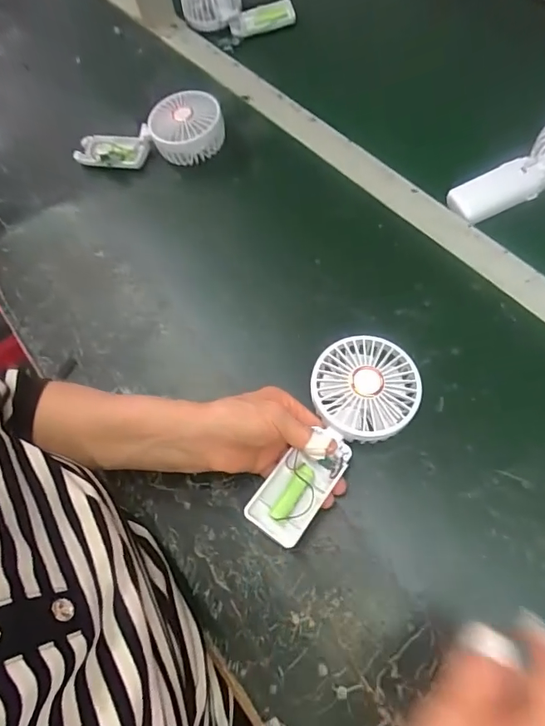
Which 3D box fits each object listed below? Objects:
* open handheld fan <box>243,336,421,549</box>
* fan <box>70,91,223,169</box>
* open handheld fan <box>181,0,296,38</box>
[{"bbox_3d":[0.049,0.059,0.373,0.080,0.035,0.178,32,74,16],"label":"open handheld fan"},{"bbox_3d":[-0.150,-0.279,0.576,0.196,0.043,0.082,-3,65,19],"label":"fan"},{"bbox_3d":[-0.054,-0.509,0.664,0.178,0.052,0.055,23,71,17],"label":"open handheld fan"}]

